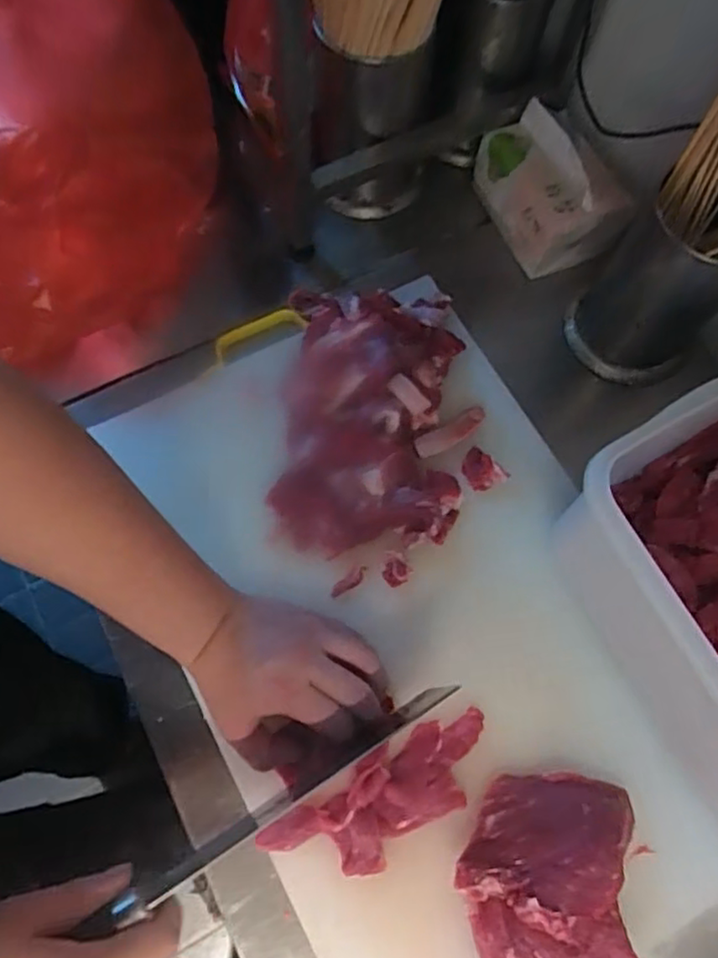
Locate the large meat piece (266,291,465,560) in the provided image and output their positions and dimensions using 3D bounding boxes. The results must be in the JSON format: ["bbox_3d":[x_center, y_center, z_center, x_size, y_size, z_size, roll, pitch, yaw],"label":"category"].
[{"bbox_3d":[0.010,-0.059,0.543,0.145,0.035,0.238,6,72,1],"label":"large meat piece"}]

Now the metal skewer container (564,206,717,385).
[{"bbox_3d":[0.247,-0.166,0.533,0.100,0.182,0.096,11,72,2],"label":"metal skewer container"}]

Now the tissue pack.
[{"bbox_3d":[0.178,-0.270,0.609,0.097,0.077,0.133,-24,74,-9],"label":"tissue pack"}]

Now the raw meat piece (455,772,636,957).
[{"bbox_3d":[0.121,0.283,0.428,0.109,0.066,0.163,8,72,1],"label":"raw meat piece"}]

